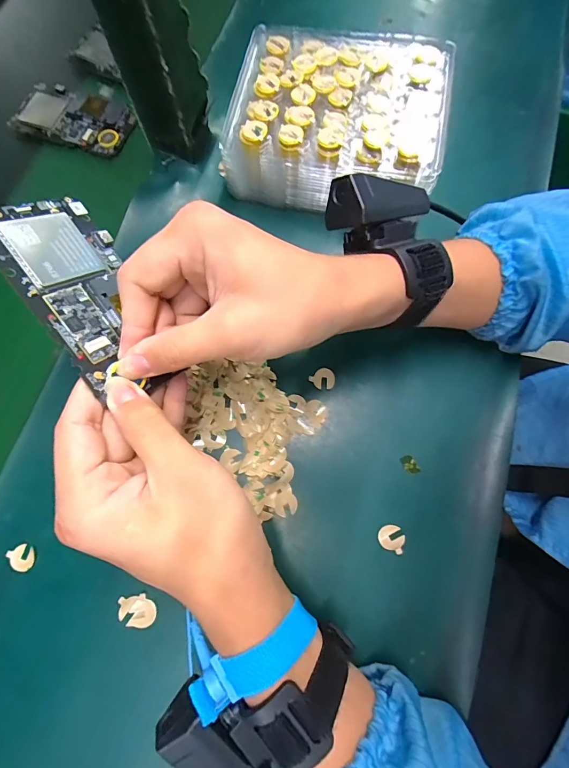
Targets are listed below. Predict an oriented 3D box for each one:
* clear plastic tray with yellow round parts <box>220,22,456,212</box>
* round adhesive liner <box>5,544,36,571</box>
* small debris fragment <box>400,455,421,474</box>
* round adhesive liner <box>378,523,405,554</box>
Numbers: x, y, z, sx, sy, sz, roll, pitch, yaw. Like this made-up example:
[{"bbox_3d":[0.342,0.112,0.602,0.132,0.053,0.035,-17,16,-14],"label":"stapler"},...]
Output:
[{"bbox_3d":[0.046,-0.230,0.336,0.178,0.055,0.154,12,74,5],"label":"clear plastic tray with yellow round parts"},{"bbox_3d":[-0.186,0.123,0.271,0.016,0.004,0.018,-31,75,-8],"label":"round adhesive liner"},{"bbox_3d":[0.094,0.061,0.288,0.010,0.004,0.015,-34,75,-9],"label":"small debris fragment"},{"bbox_3d":[0.076,0.109,0.271,0.019,0.004,0.017,23,75,8],"label":"round adhesive liner"}]

